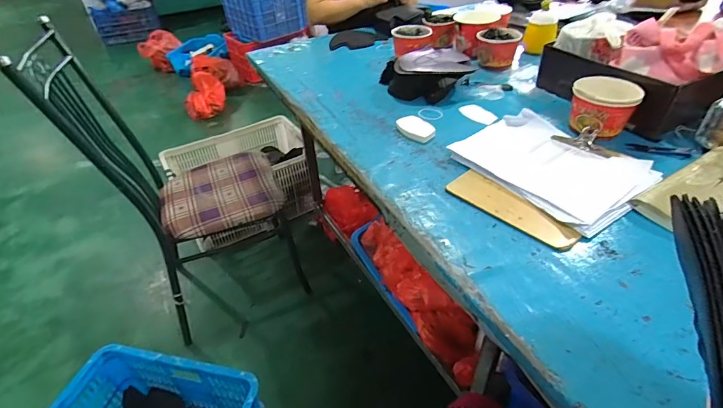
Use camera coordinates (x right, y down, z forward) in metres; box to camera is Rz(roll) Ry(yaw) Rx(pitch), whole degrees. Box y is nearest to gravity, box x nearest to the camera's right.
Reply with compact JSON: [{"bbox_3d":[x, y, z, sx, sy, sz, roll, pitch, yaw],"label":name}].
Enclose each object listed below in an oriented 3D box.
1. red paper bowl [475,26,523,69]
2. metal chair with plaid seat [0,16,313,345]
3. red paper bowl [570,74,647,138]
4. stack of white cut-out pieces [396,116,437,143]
[{"bbox_3d":[0.384,-0.442,1.103,0.110,0.086,0.094,9,40,14],"label":"red paper bowl"},{"bbox_3d":[-0.520,-0.051,1.238,0.482,0.897,0.422,-21,43,-21],"label":"metal chair with plaid seat"},{"bbox_3d":[0.483,-0.194,0.788,0.113,0.084,0.107,19,44,24],"label":"red paper bowl"},{"bbox_3d":[0.119,-0.168,0.864,0.051,0.020,0.096,-24,44,-25],"label":"stack of white cut-out pieces"}]

